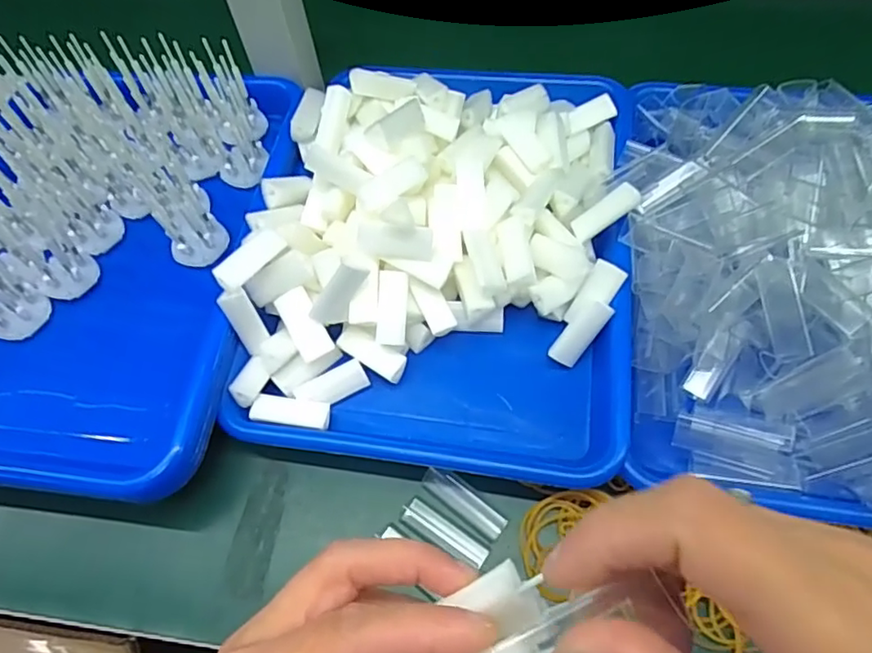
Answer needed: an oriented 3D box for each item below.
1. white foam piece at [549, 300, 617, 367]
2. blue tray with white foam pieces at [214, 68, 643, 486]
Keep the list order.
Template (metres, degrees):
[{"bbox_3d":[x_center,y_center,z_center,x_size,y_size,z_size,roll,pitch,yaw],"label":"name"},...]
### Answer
[{"bbox_3d":[0.092,0.004,0.370,0.016,0.010,0.046,42,100,23],"label":"white foam piece"},{"bbox_3d":[0.008,-0.069,0.398,0.242,0.082,0.317,7,61,8],"label":"blue tray with white foam pieces"}]

